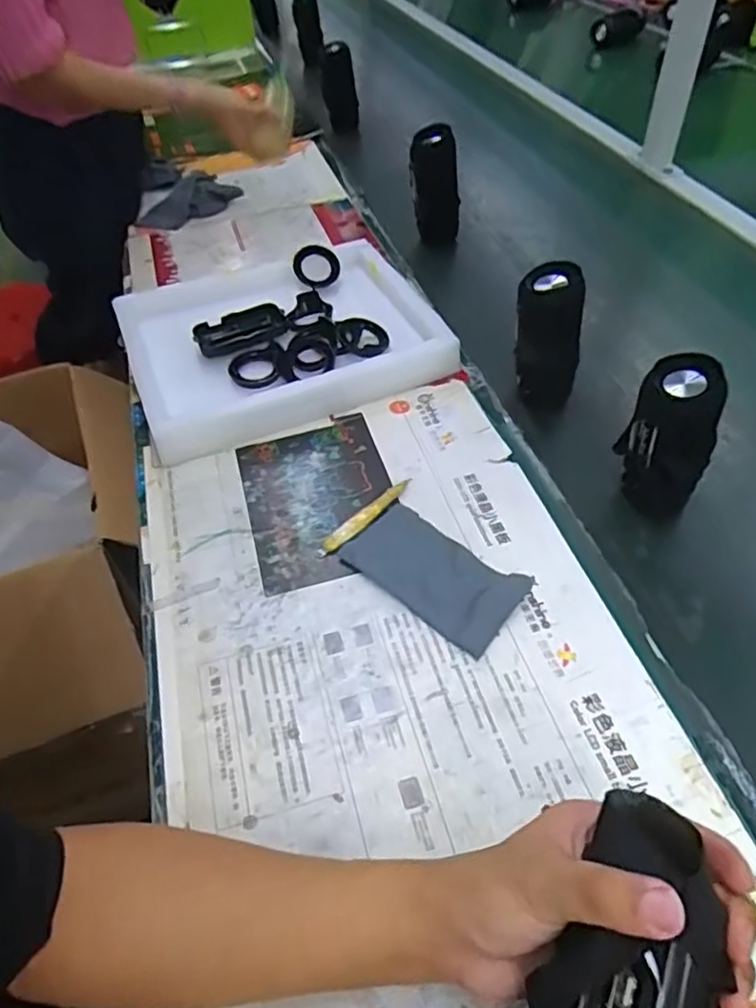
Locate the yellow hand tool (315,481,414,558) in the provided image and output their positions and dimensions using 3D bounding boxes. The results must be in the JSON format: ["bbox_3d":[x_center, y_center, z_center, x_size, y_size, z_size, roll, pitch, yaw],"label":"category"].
[{"bbox_3d":[-0.010,0.012,0.621,0.119,0.007,0.017,-37,56,-27],"label":"yellow hand tool"}]

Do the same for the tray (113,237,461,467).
[{"bbox_3d":[-0.115,-0.215,0.790,0.364,0.049,0.292,-19,49,-14],"label":"tray"}]

